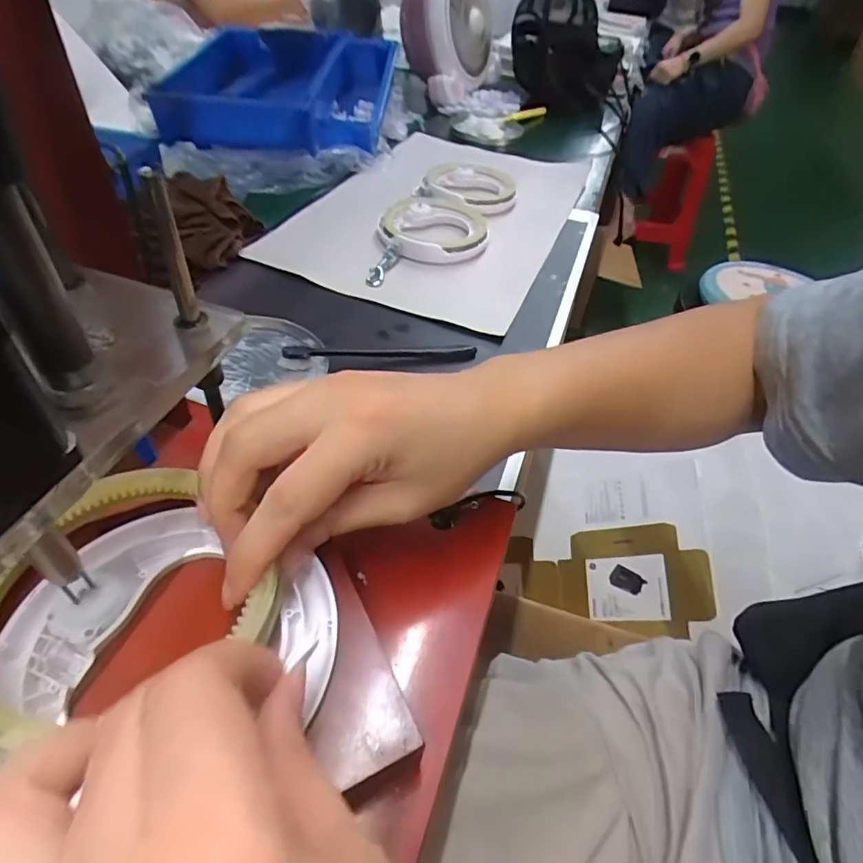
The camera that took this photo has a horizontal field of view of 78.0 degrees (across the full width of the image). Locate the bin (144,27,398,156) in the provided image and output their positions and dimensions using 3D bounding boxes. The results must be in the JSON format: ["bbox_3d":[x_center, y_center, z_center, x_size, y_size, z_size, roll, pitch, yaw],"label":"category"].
[{"bbox_3d":[-0.216,-0.485,0.762,0.294,0.093,0.331,5,46,-2],"label":"bin"}]

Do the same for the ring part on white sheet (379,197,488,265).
[{"bbox_3d":[0.005,-0.250,0.652,0.125,0.025,0.129,6,46,0],"label":"ring part on white sheet"}]

